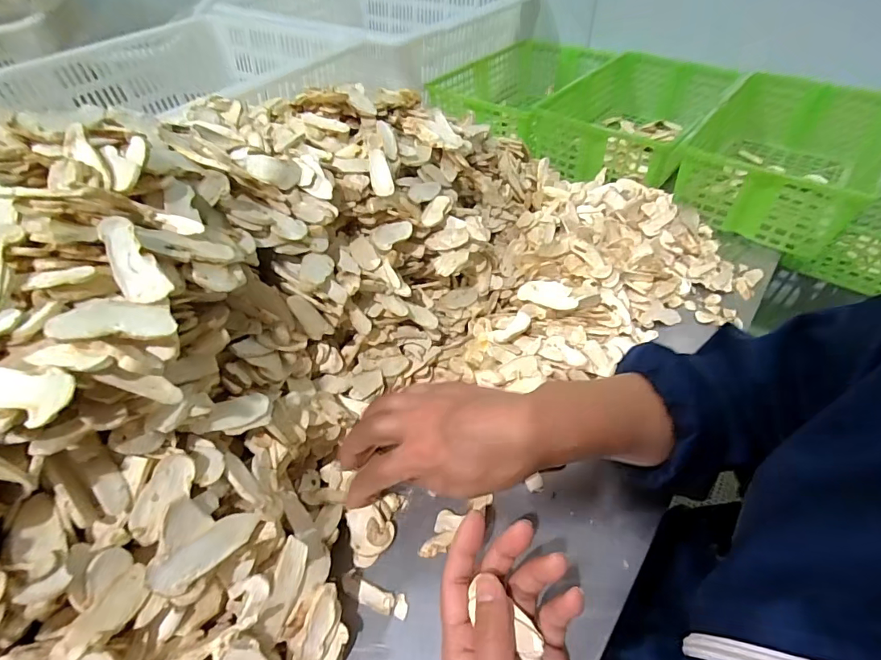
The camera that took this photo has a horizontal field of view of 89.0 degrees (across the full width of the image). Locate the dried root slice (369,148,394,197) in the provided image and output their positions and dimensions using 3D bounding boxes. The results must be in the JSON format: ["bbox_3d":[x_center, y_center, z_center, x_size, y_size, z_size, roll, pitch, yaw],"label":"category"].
[{"bbox_3d":[-0.056,-0.146,0.413,0.019,0.007,0.044,-13,87,-10],"label":"dried root slice"}]

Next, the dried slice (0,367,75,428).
[{"bbox_3d":[-0.188,0.026,0.194,0.049,0.008,0.024,10,46,-9],"label":"dried slice"}]

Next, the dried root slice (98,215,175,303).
[{"bbox_3d":[-0.164,-0.036,0.235,0.022,0.047,0.004,-31,7,-2],"label":"dried root slice"}]

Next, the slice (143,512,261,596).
[{"bbox_3d":[-0.130,0.122,0.250,0.058,0.008,0.022,-26,82,-48],"label":"slice"}]

